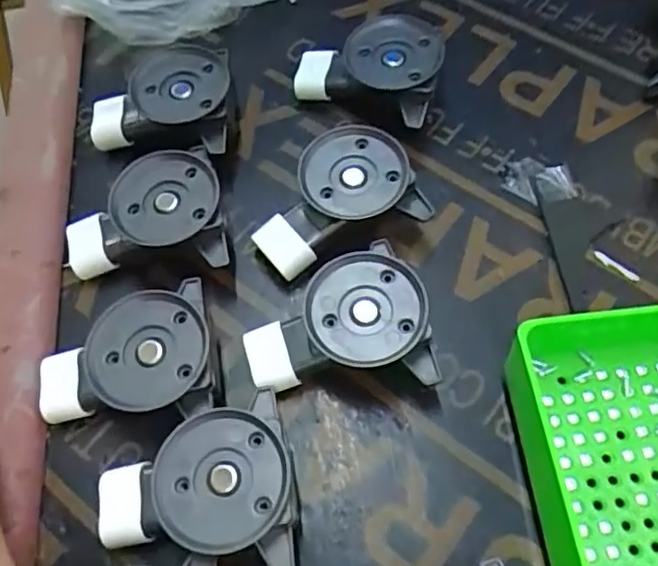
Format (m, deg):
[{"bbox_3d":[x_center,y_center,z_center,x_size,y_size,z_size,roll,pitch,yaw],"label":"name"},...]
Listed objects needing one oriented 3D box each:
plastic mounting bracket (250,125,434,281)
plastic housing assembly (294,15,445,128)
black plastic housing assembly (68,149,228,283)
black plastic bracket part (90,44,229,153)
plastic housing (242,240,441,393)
[{"bbox_3d":[0.001,-0.034,0.252,0.066,0.031,0.043,-19,64,-7],"label":"plastic mounting bracket"},{"bbox_3d":[0.021,-0.099,0.286,0.067,0.033,0.044,29,68,16],"label":"plastic housing assembly"},{"bbox_3d":[-0.073,-0.026,0.250,0.063,0.028,0.044,-3,63,2],"label":"black plastic housing assembly"},{"bbox_3d":[-0.075,-0.078,0.277,0.064,0.032,0.051,1,63,3],"label":"black plastic bracket part"},{"bbox_3d":[0.003,0.017,0.227,0.065,0.031,0.044,-6,63,0],"label":"plastic housing"}]

